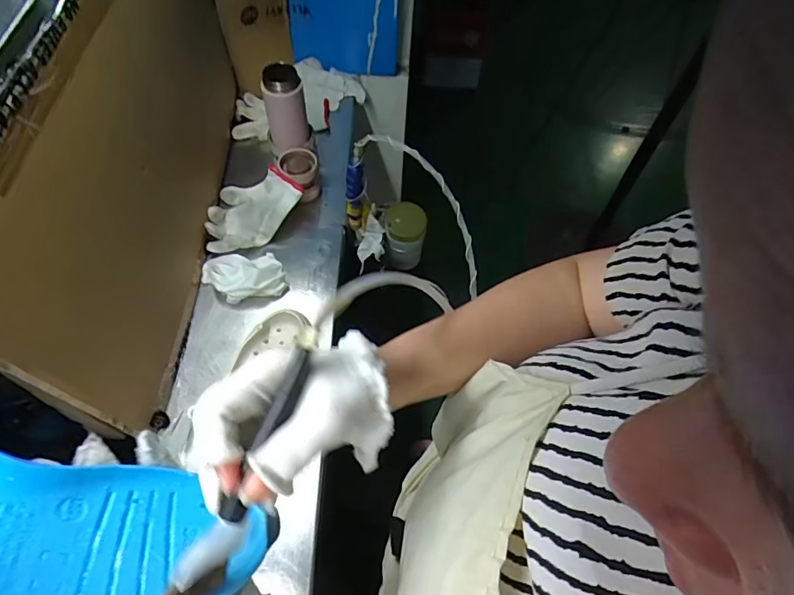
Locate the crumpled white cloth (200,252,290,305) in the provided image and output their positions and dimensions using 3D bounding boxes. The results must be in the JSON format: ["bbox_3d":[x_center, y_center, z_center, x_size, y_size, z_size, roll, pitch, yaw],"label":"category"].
[{"bbox_3d":[-0.236,-0.034,0.761,0.124,0.034,0.078,-12,60,-7],"label":"crumpled white cloth"}]

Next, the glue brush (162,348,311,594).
[{"bbox_3d":[-0.082,0.096,0.266,0.019,0.030,0.147,23,84,10],"label":"glue brush"}]

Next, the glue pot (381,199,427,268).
[{"bbox_3d":[0.012,-0.114,0.921,0.076,0.111,0.076,0,59,0],"label":"glue pot"}]

